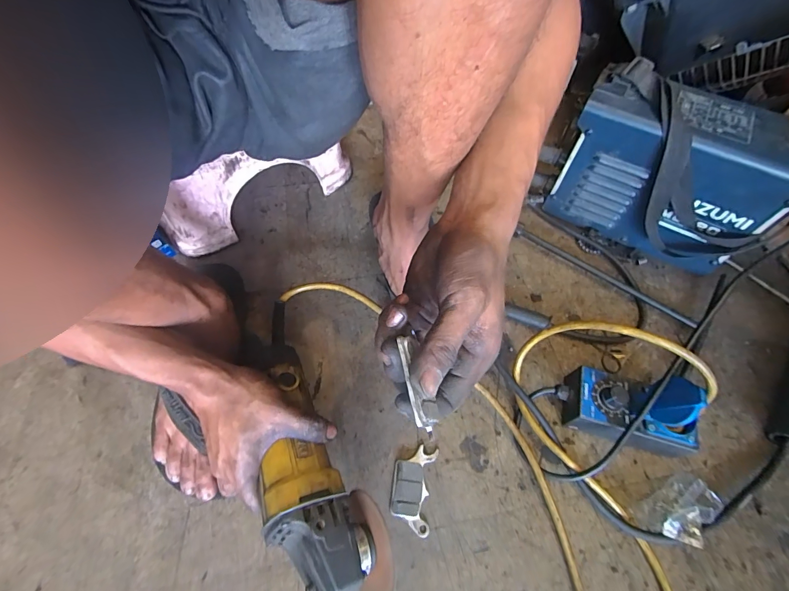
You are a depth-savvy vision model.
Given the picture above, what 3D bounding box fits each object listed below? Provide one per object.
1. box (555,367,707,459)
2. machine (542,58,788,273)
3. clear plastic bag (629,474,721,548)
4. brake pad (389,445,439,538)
[{"bbox_3d":[0.243,0.112,0.382,0.128,0.097,0.066,13,61,6],"label":"box"},{"bbox_3d":[0.351,-0.153,0.484,0.250,0.186,0.108,33,65,17],"label":"machine"},{"bbox_3d":[0.276,0.211,0.365,0.075,0.027,0.044,-25,64,-15],"label":"clear plastic bag"},{"bbox_3d":[0.018,0.194,0.380,0.041,0.007,0.077,9,61,4],"label":"brake pad"}]

